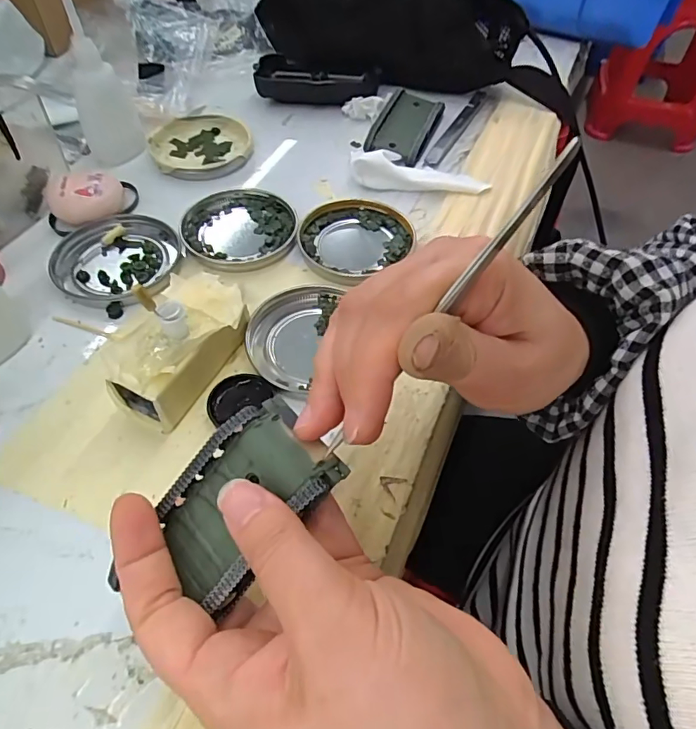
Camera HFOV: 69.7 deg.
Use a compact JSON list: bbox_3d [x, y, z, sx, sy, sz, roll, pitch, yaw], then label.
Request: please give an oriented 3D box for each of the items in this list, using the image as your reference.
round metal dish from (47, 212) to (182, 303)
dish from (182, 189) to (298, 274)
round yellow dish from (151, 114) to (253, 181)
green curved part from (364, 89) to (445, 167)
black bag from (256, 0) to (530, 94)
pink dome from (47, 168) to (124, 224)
[{"bbox_3d":[-0.152,-0.069,0.327,0.076,0.009,0.077,1,54,-1],"label":"round metal dish"},{"bbox_3d":[-0.075,-0.096,0.349,0.077,0.006,0.079,1,54,-1],"label":"dish"},{"bbox_3d":[-0.120,-0.178,0.410,0.076,0.014,0.075,1,54,-1],"label":"round yellow dish"},{"bbox_3d":[0.049,-0.200,0.421,0.046,0.020,0.080,19,56,12],"label":"green curved part"},{"bbox_3d":[0.036,-0.331,0.470,0.216,0.091,0.129,-11,55,-9],"label":"black bag"},{"bbox_3d":[-0.183,-0.117,0.350,0.047,0.025,0.035,-23,58,-17],"label":"pink dome"}]

